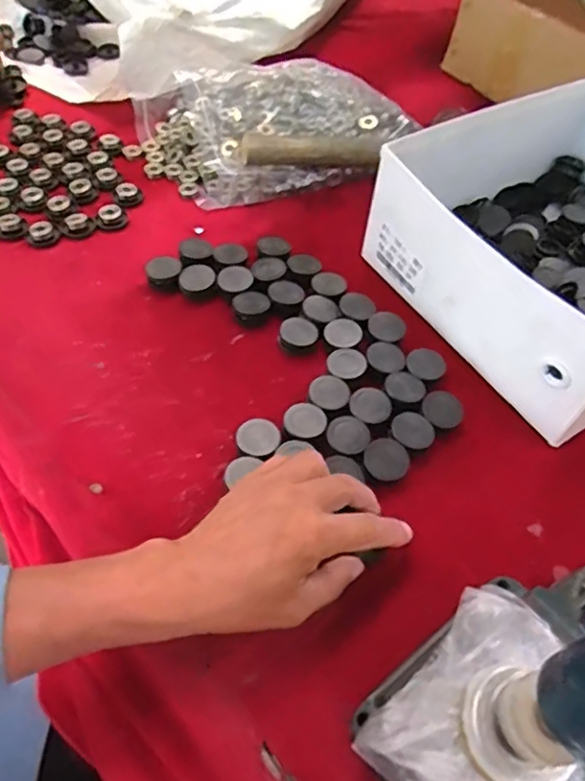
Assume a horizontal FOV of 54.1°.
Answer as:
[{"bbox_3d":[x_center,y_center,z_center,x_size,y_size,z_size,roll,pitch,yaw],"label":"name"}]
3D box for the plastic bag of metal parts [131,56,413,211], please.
[{"bbox_3d":[-0.029,-0.316,0.659,0.283,0.082,0.206,-19,58,-17],"label":"plastic bag of metal parts"}]

